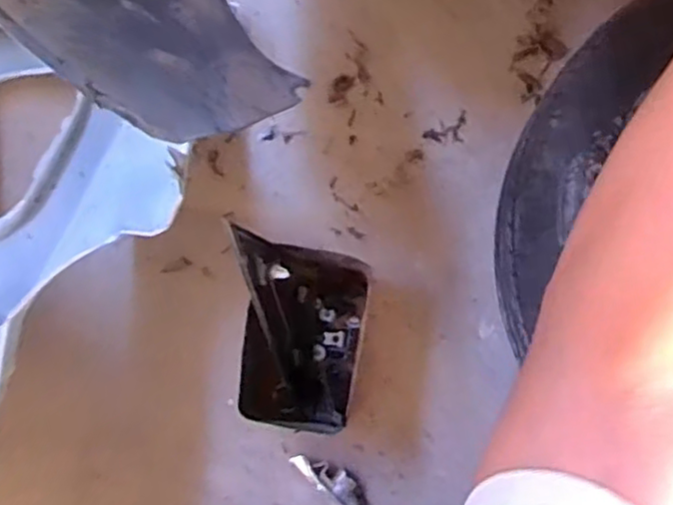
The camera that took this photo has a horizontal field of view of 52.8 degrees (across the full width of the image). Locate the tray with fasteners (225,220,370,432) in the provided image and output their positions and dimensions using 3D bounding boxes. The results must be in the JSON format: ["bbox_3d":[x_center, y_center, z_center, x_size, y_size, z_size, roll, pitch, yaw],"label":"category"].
[{"bbox_3d":[-0.029,0.082,0.653,0.119,0.184,0.170,2,79,0],"label":"tray with fasteners"}]

